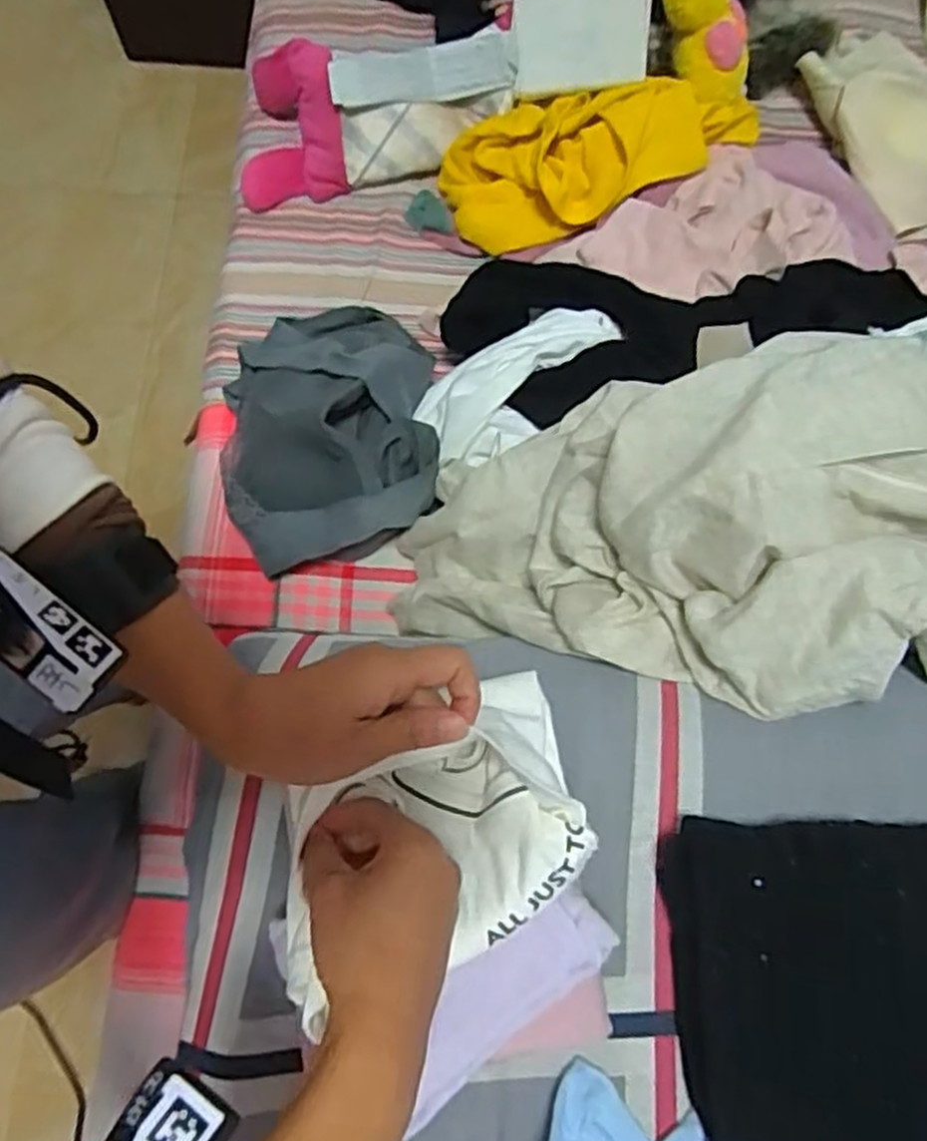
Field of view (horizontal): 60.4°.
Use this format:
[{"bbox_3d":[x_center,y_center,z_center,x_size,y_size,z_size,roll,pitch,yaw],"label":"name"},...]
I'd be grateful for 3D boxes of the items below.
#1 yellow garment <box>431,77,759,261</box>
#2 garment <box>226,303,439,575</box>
[{"bbox_3d":[0.148,-0.441,0.877,0.347,0.105,0.157,-10,73,15],"label":"yellow garment"},{"bbox_3d":[-0.133,-0.140,0.769,0.208,0.108,0.258,-4,74,-2],"label":"garment"}]

